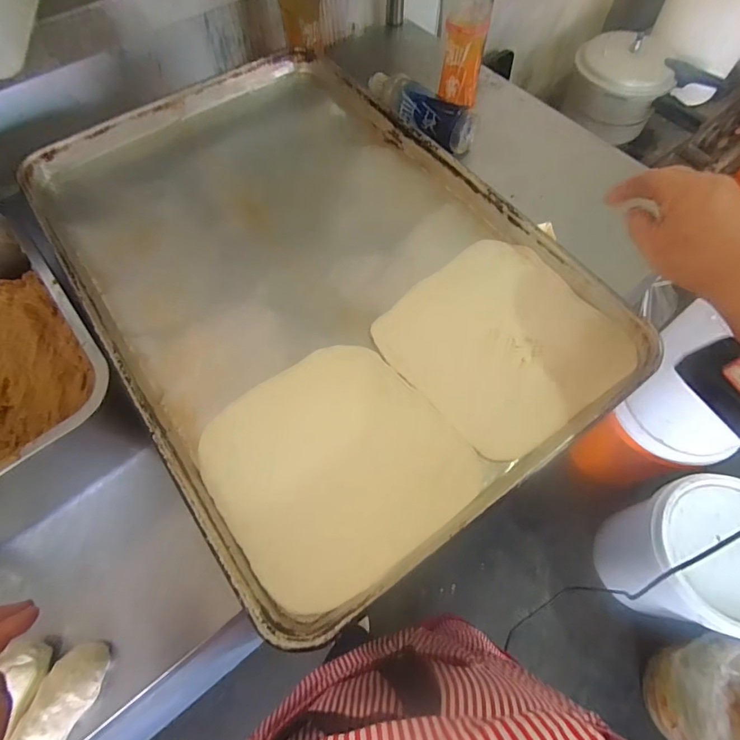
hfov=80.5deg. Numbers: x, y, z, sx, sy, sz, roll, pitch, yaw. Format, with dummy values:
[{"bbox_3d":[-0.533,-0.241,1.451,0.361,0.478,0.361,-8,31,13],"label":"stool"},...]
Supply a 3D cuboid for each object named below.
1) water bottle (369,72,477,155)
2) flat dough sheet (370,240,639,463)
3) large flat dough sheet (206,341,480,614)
[{"bbox_3d":[0.082,-0.471,0.788,0.223,0.062,0.081,35,69,17],"label":"water bottle"},{"bbox_3d":[0.121,-0.030,0.410,0.188,0.013,0.189,-38,69,-17],"label":"flat dough sheet"},{"bbox_3d":[-0.031,0.074,0.360,0.183,0.012,0.184,-36,68,-16],"label":"large flat dough sheet"}]

